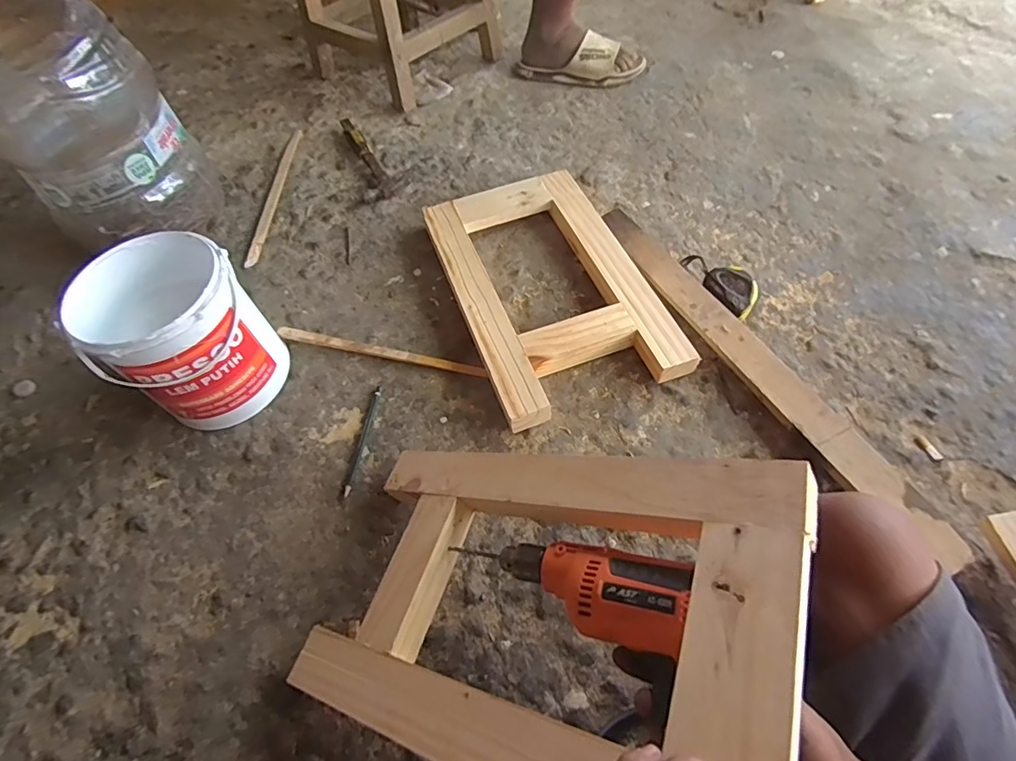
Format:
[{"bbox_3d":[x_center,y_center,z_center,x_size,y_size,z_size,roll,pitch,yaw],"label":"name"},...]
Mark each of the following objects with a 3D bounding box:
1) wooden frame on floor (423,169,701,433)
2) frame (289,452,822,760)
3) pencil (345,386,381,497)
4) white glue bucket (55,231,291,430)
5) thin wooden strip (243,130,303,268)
[{"bbox_3d":[0.054,-0.144,0.790,0.261,0.047,0.437,-18,57,-8],"label":"wooden frame on floor"},{"bbox_3d":[0.009,0.180,0.442,0.425,0.029,0.255,-6,49,38],"label":"frame"},{"bbox_3d":[-0.188,0.075,0.682,0.009,0.006,0.154,6,57,8],"label":"pencil"},{"bbox_3d":[-0.415,-0.053,0.680,0.178,0.196,0.177,-2,56,3],"label":"white glue bucket"},{"bbox_3d":[-0.437,-0.355,0.988,0.028,0.006,0.384,-2,56,3],"label":"thin wooden strip"}]

